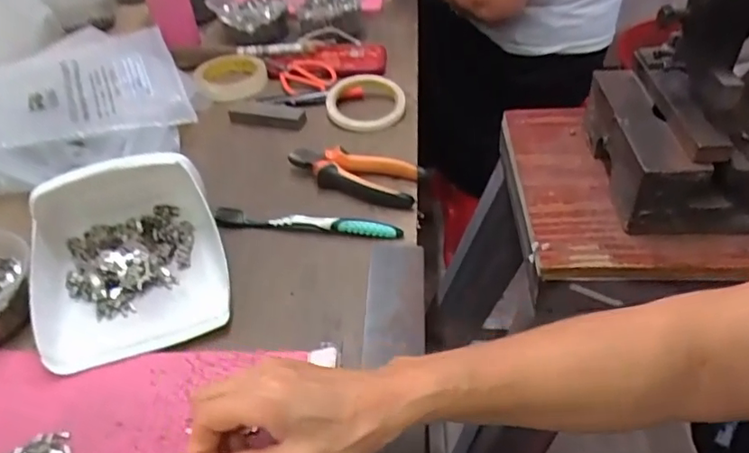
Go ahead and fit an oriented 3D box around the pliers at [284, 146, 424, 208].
[{"bbox_3d":[-0.025,-0.056,0.614,0.148,0.021,0.057,13,47,15],"label":"pliers"}]

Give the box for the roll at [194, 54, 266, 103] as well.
[{"bbox_3d":[-0.198,-0.211,0.795,0.094,0.019,0.101,-10,42,-9],"label":"roll"}]

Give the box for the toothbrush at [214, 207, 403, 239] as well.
[{"bbox_3d":[-0.067,-0.004,0.560,0.185,0.013,0.013,5,42,8],"label":"toothbrush"}]

